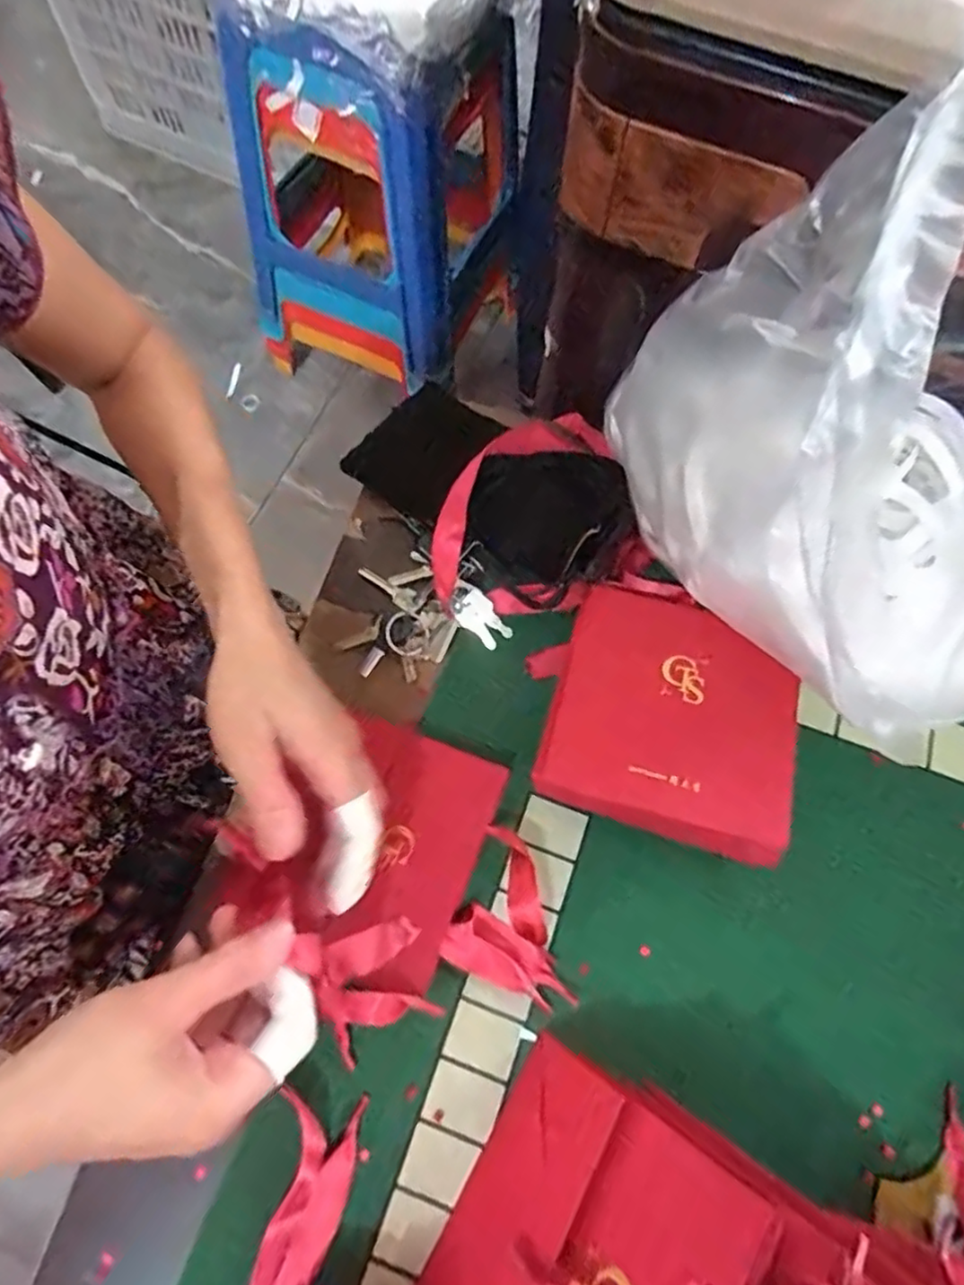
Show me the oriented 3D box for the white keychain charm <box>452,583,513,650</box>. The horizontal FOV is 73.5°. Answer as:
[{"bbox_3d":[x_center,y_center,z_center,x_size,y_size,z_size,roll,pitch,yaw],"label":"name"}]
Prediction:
[{"bbox_3d":[-0.002,-0.018,0.458,0.048,0.011,0.028,41,81,-12],"label":"white keychain charm"}]

